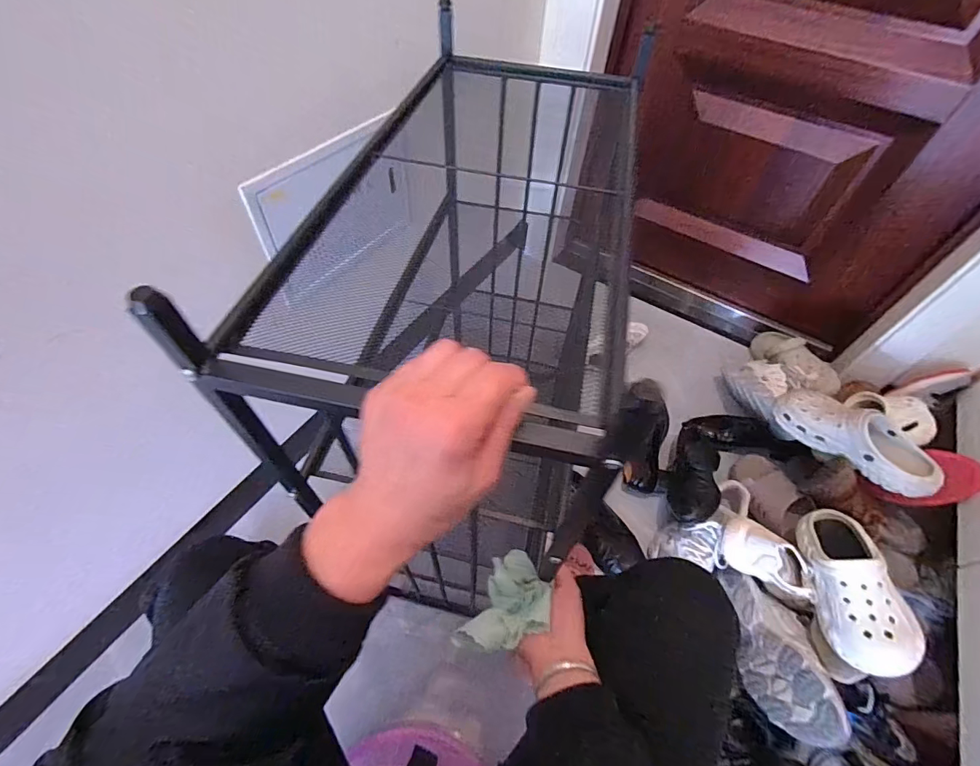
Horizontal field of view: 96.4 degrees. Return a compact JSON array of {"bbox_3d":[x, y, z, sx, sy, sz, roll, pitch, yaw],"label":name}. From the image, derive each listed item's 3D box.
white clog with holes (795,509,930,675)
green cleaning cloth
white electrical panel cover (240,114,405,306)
[{"bbox_3d":[0.586,0.321,0.709,0.108,0.120,0.262,18,35,9],"label":"white clog with holes"},{"bbox_3d":[0.026,0.225,0.457,0.067,0.047,0.103,23,56,12],"label":"green cleaning cloth"},{"bbox_3d":[-0.249,-0.302,0.749,0.034,0.201,0.327,30,57,17],"label":"white electrical panel cover"}]

